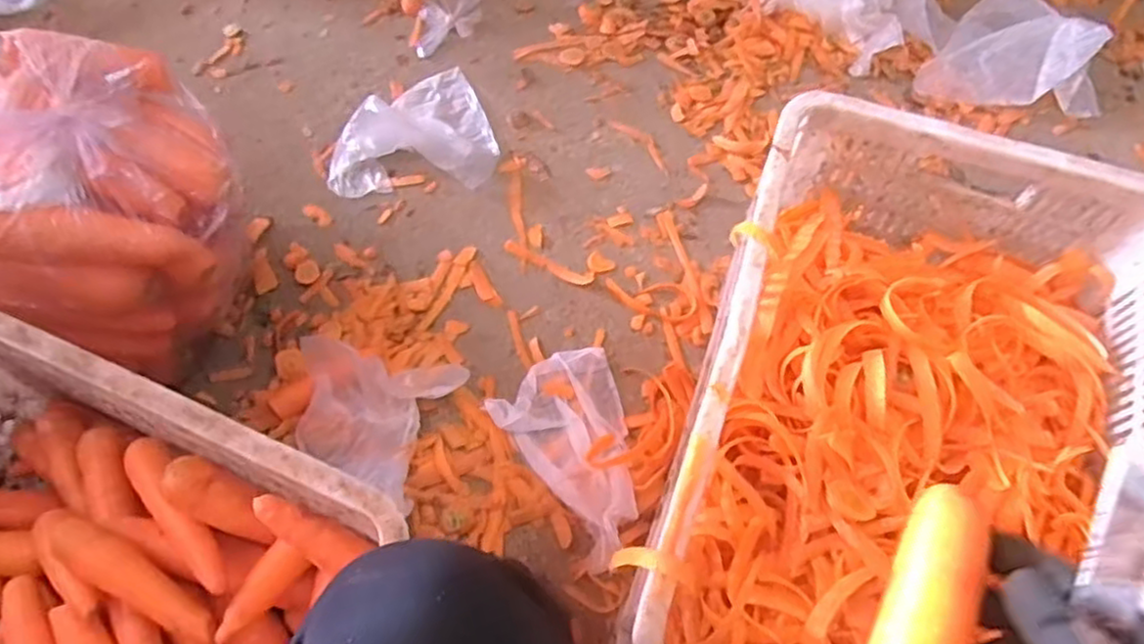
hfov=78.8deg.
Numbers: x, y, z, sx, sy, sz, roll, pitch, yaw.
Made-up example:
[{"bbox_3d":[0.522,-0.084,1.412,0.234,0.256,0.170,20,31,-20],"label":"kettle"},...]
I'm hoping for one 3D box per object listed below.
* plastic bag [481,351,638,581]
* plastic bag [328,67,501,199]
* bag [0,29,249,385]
[{"bbox_3d":[-0.001,0.136,0.720,0.139,0.039,0.240,-13,50,-7],"label":"plastic bag"},{"bbox_3d":[-0.207,-0.277,0.932,0.215,0.065,0.221,2,63,0],"label":"plastic bag"},{"bbox_3d":[-0.435,-0.083,0.688,0.204,0.308,0.247,40,69,18],"label":"bag"}]

